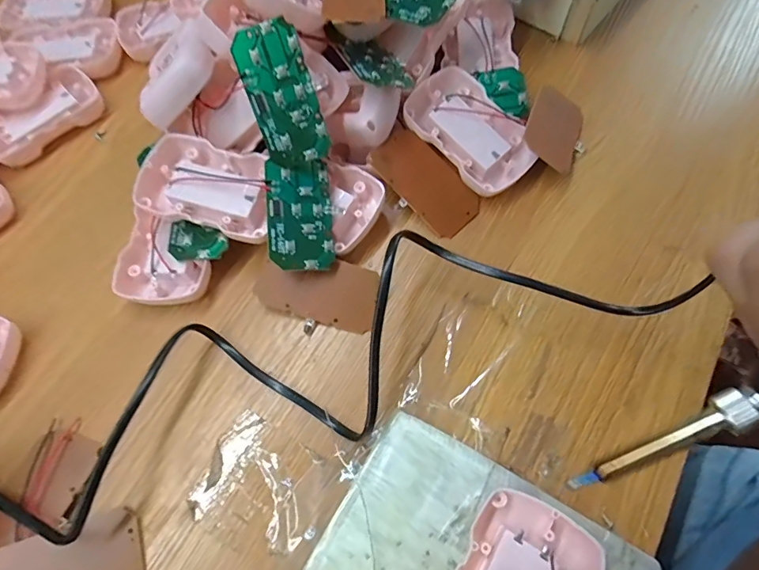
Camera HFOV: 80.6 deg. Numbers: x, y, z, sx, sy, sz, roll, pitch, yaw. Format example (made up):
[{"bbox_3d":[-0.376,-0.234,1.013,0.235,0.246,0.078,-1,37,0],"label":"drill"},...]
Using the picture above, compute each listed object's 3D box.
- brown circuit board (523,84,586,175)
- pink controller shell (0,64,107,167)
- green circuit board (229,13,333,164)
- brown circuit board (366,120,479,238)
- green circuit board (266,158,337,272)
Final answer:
[{"bbox_3d":[0.120,-0.105,0.302,0.046,0.004,0.069,34,60,-15],"label":"brown circuit board"},{"bbox_3d":[-0.255,-0.127,0.336,0.054,0.014,0.087,39,73,18],"label":"pink controller shell"},{"bbox_3d":[-0.055,-0.106,0.253,0.036,0.073,0.004,-15,23,9],"label":"green circuit board"},{"bbox_3d":[0.029,-0.068,0.291,0.038,0.004,0.077,-43,87,-13],"label":"brown circuit board"},{"bbox_3d":[-0.047,-0.041,0.263,0.036,0.004,0.068,-2,75,-16],"label":"green circuit board"}]

